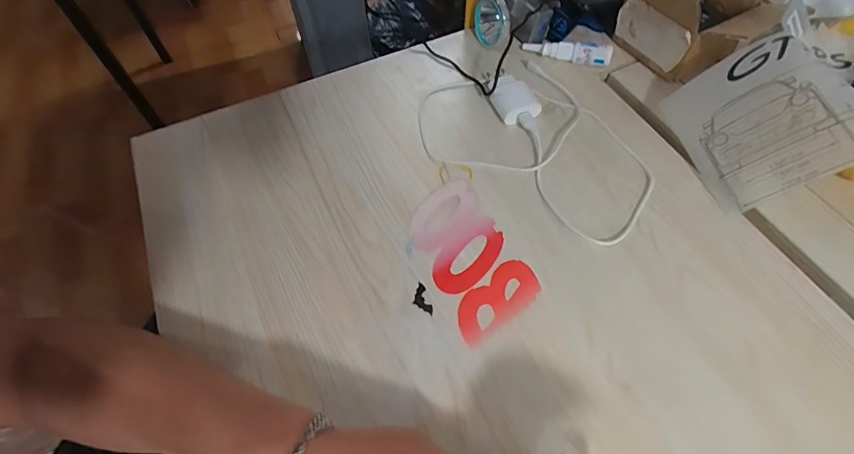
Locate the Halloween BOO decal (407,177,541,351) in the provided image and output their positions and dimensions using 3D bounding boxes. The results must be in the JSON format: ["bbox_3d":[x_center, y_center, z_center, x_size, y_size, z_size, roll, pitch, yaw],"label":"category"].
[{"bbox_3d":[0.035,0.023,0.392,0.078,0.005,0.143,-25,61,-14],"label":"Halloween BOO decal"}]

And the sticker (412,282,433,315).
[{"bbox_3d":[-0.005,0.062,0.370,0.013,0.004,0.029,-19,59,-5],"label":"sticker"}]

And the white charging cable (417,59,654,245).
[{"bbox_3d":[0.122,-0.106,0.466,0.253,0.021,0.203,33,66,19],"label":"white charging cable"}]

